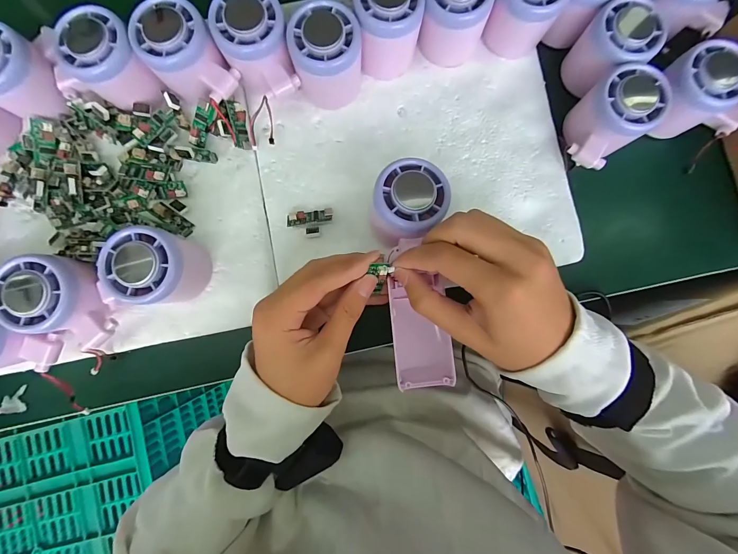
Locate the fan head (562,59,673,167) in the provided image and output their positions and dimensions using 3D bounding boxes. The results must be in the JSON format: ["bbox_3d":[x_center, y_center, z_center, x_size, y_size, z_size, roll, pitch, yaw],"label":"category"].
[{"bbox_3d":[0.199,-0.131,0.270,0.070,0.049,0.054,-40,86,-4],"label":"fan head"}]

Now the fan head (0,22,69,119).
[{"bbox_3d":[-0.285,-0.162,0.259,0.057,0.044,0.056,31,85,3],"label":"fan head"}]

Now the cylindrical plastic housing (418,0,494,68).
[{"bbox_3d":[0.072,-0.221,0.273,0.053,0.057,0.046,21,84,2],"label":"cylindrical plastic housing"}]

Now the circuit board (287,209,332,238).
[{"bbox_3d":[-0.049,-0.046,0.280,0.038,0.009,0.023,-12,84,-2],"label":"circuit board"}]

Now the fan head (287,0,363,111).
[{"bbox_3d":[-0.034,-0.178,0.266,0.056,0.060,0.052,-6,84,-1],"label":"fan head"}]

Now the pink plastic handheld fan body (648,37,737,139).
[{"bbox_3d":[0.282,-0.154,0.276,0.074,0.054,0.057,7,84,0],"label":"pink plastic handheld fan body"}]

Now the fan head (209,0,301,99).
[{"bbox_3d":[-0.090,-0.181,0.265,0.055,0.061,0.068,-12,84,-2],"label":"fan head"}]

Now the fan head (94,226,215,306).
[{"bbox_3d":[-0.160,-0.005,0.252,0.061,0.056,0.055,9,84,1],"label":"fan head"}]

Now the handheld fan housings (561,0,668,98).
[{"bbox_3d":[0.204,-0.192,0.275,0.056,0.052,0.051,0,84,0],"label":"handheld fan housings"}]

